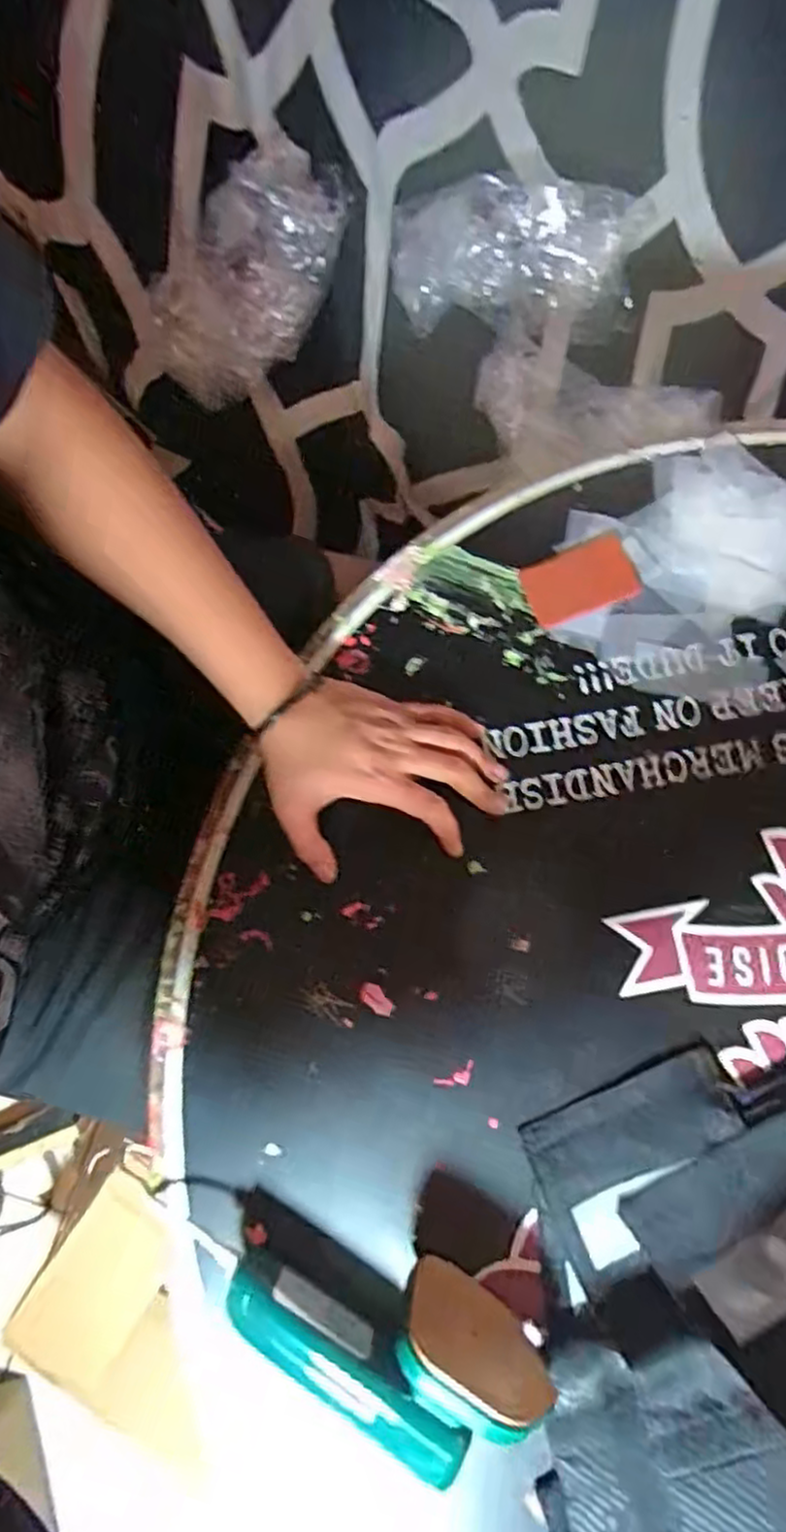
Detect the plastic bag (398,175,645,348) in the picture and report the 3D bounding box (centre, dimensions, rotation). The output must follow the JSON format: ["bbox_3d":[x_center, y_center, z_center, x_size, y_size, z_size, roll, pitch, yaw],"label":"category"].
[{"bbox_3d":[0.156,-0.647,0.873,0.317,0.081,0.160,9,78,1],"label":"plastic bag"}]

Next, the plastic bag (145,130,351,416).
[{"bbox_3d":[-0.183,-0.643,0.908,0.176,0.114,0.336,31,98,-21],"label":"plastic bag"}]

